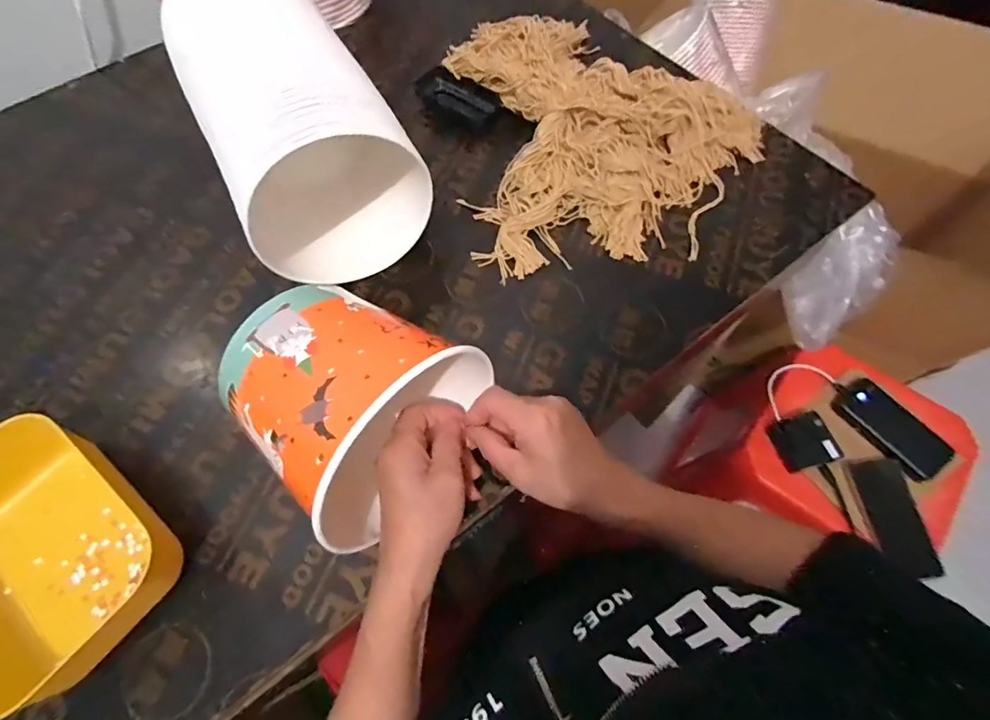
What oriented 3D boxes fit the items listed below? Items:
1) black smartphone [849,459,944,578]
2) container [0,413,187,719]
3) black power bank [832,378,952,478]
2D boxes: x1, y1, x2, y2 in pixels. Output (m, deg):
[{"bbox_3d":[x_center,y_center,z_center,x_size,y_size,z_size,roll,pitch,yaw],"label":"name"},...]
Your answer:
[{"bbox_3d":[0.559,0.217,0.660,0.075,0.011,0.152,-9,66,-1],"label":"black smartphone"},{"bbox_3d":[-0.342,0.140,0.359,0.220,0.061,0.144,37,72,17],"label":"container"},{"bbox_3d":[0.587,0.098,0.700,0.075,0.016,0.153,-32,68,-12],"label":"black power bank"}]

